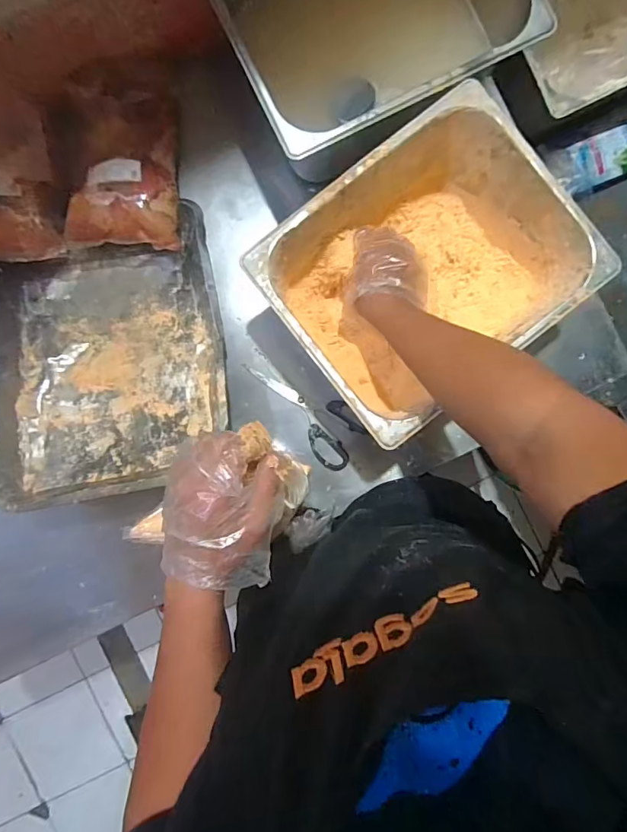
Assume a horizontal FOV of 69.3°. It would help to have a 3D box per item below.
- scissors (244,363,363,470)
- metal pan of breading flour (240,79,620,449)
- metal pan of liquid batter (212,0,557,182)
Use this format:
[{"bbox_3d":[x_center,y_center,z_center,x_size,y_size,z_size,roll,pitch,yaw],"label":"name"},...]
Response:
[{"bbox_3d":[-0.006,-0.014,0.628,0.075,0.006,0.187,-41,90,-1],"label":"scissors"},{"bbox_3d":[0.122,-0.163,0.552,0.318,0.143,0.261,-38,90,-1],"label":"metal pan of breading flour"},{"bbox_3d":[0.064,-0.476,0.545,0.337,0.134,0.287,-26,90,-1],"label":"metal pan of liquid batter"}]

